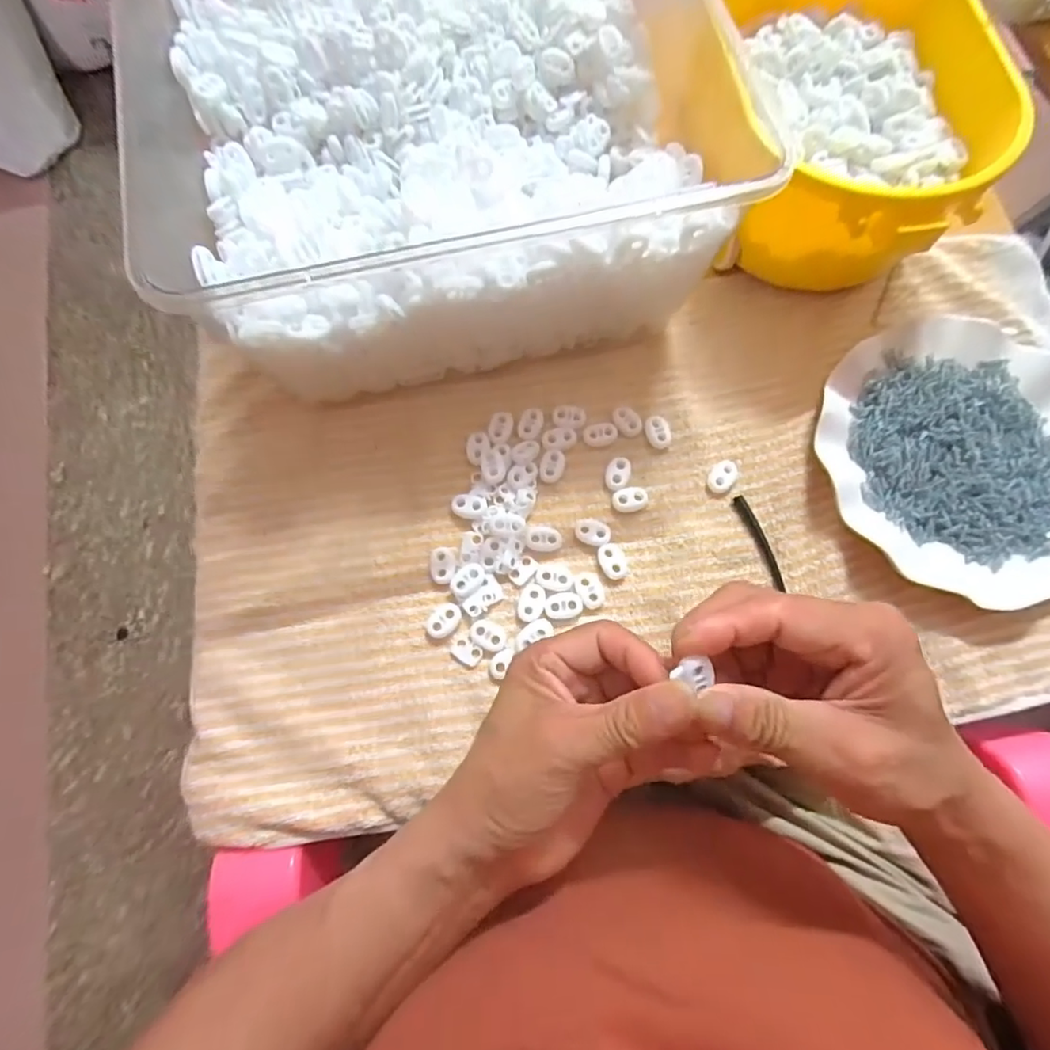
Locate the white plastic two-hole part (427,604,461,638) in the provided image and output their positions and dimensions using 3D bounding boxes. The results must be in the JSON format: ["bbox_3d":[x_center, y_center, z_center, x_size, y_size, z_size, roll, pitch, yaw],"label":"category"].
[{"bbox_3d":[-0.048,0.057,0.340,0.015,0.005,0.023,39,76,10],"label":"white plastic two-hole part"}]

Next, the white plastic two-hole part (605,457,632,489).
[{"bbox_3d":[0.060,-0.033,0.367,0.014,0.005,0.023,19,74,4],"label":"white plastic two-hole part"}]

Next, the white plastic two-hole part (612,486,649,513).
[{"bbox_3d":[0.067,-0.016,0.363,0.022,0.007,0.016,-12,74,-5],"label":"white plastic two-hole part"}]

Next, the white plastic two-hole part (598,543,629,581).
[{"bbox_3d":[0.054,0.023,0.352,0.015,0.005,0.023,-23,75,-8],"label":"white plastic two-hole part"}]

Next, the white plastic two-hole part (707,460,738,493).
[{"bbox_3d":[0.128,-0.031,0.368,0.015,0.006,0.024,37,76,9],"label":"white plastic two-hole part"}]

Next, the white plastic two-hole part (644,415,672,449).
[{"bbox_3d":[0.087,-0.061,0.374,0.015,0.004,0.022,-14,74,-5],"label":"white plastic two-hole part"}]

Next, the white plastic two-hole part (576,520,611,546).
[{"bbox_3d":[0.043,0.005,0.356,0.022,0.004,0.016,18,74,4],"label":"white plastic two-hole part"}]

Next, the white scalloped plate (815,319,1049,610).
[{"bbox_3d":[0.278,-0.043,0.358,0.172,0.018,0.179,0,73,-1],"label":"white scalloped plate"}]

